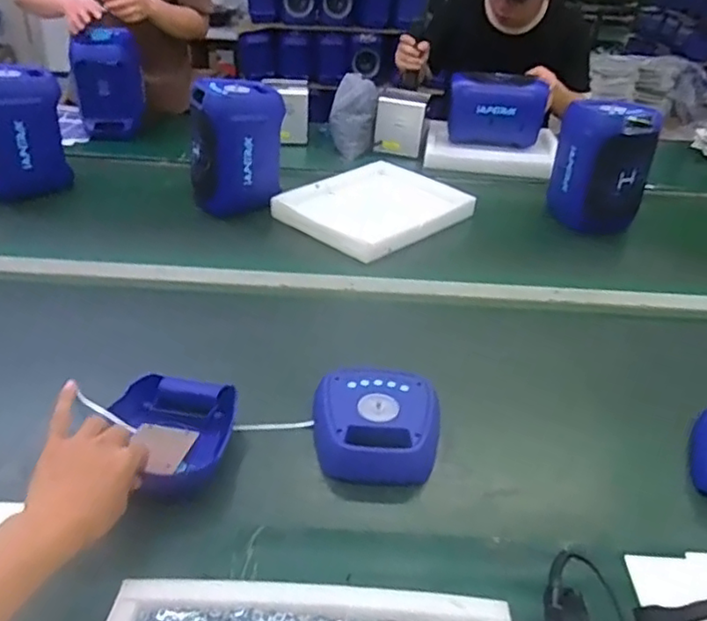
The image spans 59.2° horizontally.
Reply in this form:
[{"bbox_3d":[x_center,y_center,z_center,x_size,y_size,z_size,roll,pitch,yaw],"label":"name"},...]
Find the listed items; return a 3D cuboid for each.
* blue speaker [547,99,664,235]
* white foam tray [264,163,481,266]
[{"bbox_3d":[0.525,-0.304,1.321,0.151,0.254,0.140,-7,34,-15],"label":"blue speaker"},{"bbox_3d":[0.041,-0.227,1.328,0.281,0.042,0.345,29,41,34],"label":"white foam tray"}]

